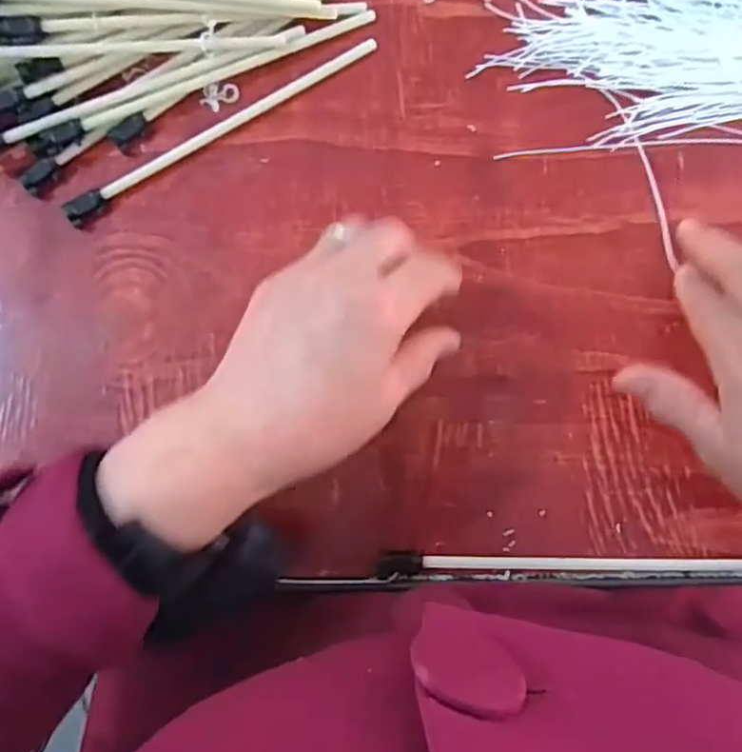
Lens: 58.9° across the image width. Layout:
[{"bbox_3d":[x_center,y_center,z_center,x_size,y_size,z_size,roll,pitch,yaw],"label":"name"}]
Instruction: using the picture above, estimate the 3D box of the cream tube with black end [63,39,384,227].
[{"bbox_3d":[-0.085,-0.143,0.374,0.196,0.013,0.017,-31,84,-1],"label":"cream tube with black end"}]

